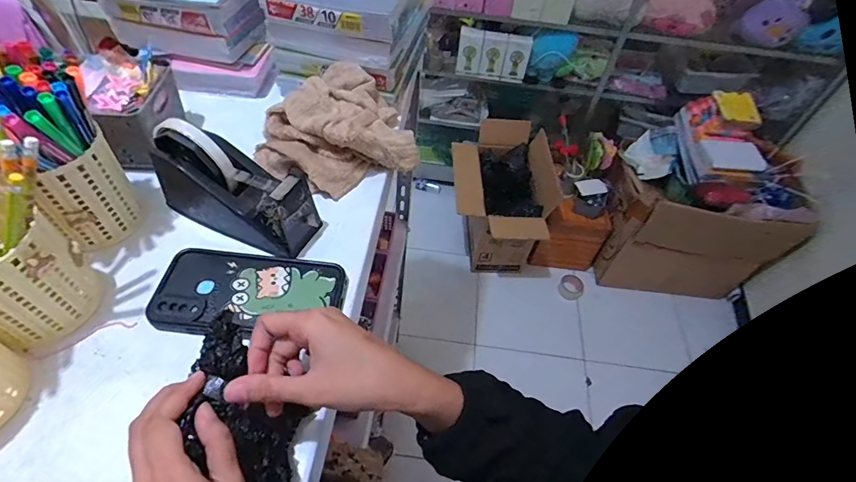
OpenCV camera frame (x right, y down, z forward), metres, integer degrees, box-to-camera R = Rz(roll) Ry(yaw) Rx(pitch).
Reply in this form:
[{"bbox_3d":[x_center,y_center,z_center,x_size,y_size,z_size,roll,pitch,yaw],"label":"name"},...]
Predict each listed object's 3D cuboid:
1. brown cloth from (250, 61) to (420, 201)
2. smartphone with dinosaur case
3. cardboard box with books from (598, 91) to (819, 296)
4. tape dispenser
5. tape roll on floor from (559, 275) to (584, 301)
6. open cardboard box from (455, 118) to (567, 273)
[{"bbox_3d":[-0.109,-0.134,0.507,0.176,0.069,0.139,-28,59,-24],"label":"brown cloth"},{"bbox_3d":[-0.161,0.047,0.393,0.162,0.007,0.080,5,52,-1],"label":"smartphone with dinosaur case"},{"bbox_3d":[0.963,-0.163,1.581,0.521,0.624,0.413,7,52,0],"label":"cardboard box with books"},{"bbox_3d":[-0.186,-0.056,0.416,0.153,0.101,0.059,22,53,12],"label":"tape dispenser"},{"bbox_3d":[0.576,0.185,1.735,0.096,0.046,0.096,3,52,-3],"label":"tape roll on floor"},{"bbox_3d":[0.290,-0.143,1.673,0.388,0.405,0.483,2,52,-4],"label":"open cardboard box"}]

